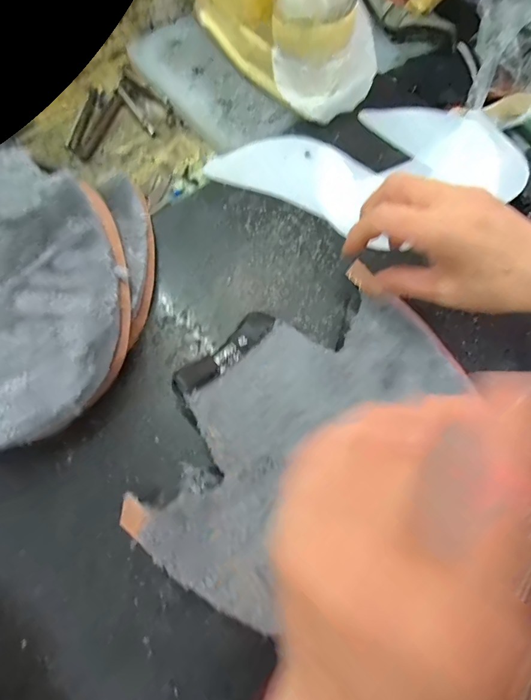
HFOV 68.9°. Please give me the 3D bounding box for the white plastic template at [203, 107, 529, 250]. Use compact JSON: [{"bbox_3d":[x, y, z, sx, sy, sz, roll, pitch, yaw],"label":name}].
[{"bbox_3d":[0.094,-0.161,0.347,0.265,0.007,0.142,-17,69,-5],"label":"white plastic template"}]

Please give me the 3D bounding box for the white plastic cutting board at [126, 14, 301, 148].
[{"bbox_3d":[-0.060,-0.276,0.399,0.081,0.011,0.203,-33,70,-10],"label":"white plastic cutting board"}]

